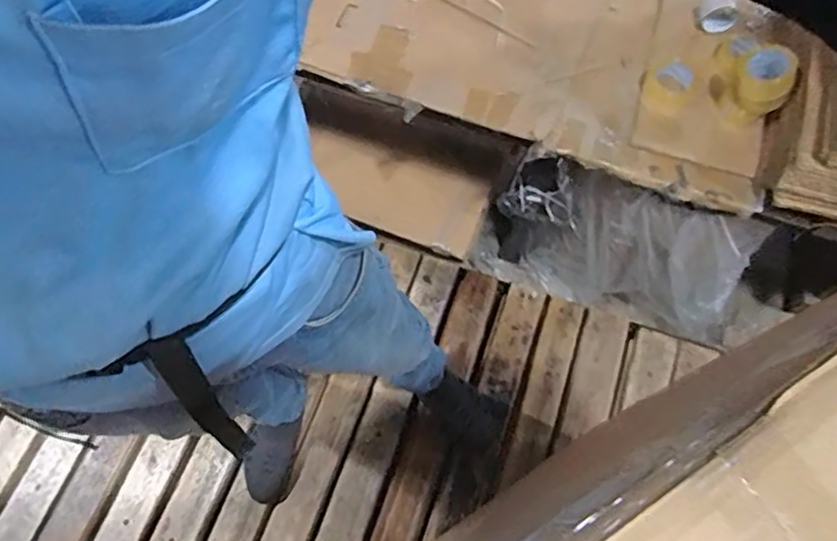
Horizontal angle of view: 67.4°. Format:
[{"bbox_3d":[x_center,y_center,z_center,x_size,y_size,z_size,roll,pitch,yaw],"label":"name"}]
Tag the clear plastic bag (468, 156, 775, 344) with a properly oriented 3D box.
[{"bbox_3d":[0.496,-0.053,1.722,0.661,0.613,0.169,25,71,10],"label":"clear plastic bag"}]

